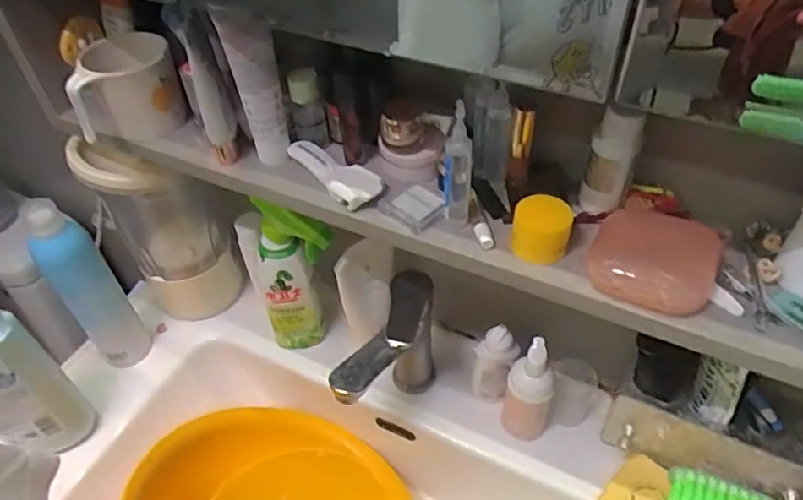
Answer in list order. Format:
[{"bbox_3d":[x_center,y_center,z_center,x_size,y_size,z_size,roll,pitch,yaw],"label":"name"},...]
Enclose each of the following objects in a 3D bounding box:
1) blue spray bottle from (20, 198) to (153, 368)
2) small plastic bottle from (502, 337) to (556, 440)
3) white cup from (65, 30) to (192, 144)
[{"bbox_3d":[-0.348,0.046,0.655,0.059,0.227,0.047,3,46,6],"label":"blue spray bottle"},{"bbox_3d":[0.133,0.145,0.612,0.046,0.146,0.044,9,47,12],"label":"small plastic bottle"},{"bbox_3d":[-0.246,-0.146,0.529,0.089,0.071,0.075,-18,48,-14],"label":"white cup"}]

